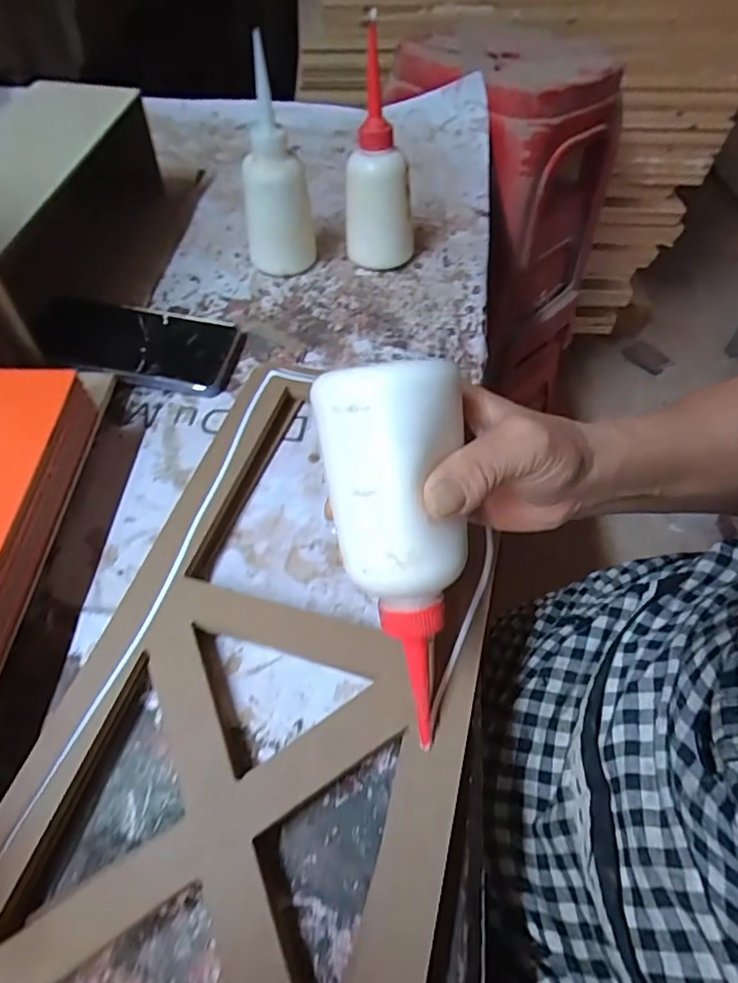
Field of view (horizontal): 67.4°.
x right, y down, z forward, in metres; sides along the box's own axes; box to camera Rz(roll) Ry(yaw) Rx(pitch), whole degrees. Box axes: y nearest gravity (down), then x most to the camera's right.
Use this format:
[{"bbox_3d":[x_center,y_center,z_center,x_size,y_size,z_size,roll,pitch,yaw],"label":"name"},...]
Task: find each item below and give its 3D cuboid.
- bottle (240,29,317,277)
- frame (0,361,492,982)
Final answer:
[{"bbox_3d":[-0.080,-0.264,0.477,0.061,0.152,0.052,-6,53,-6],"label":"bottle"},{"bbox_3d":[-0.040,0.083,0.295,0.189,0.031,0.384,13,54,8],"label":"frame"}]

